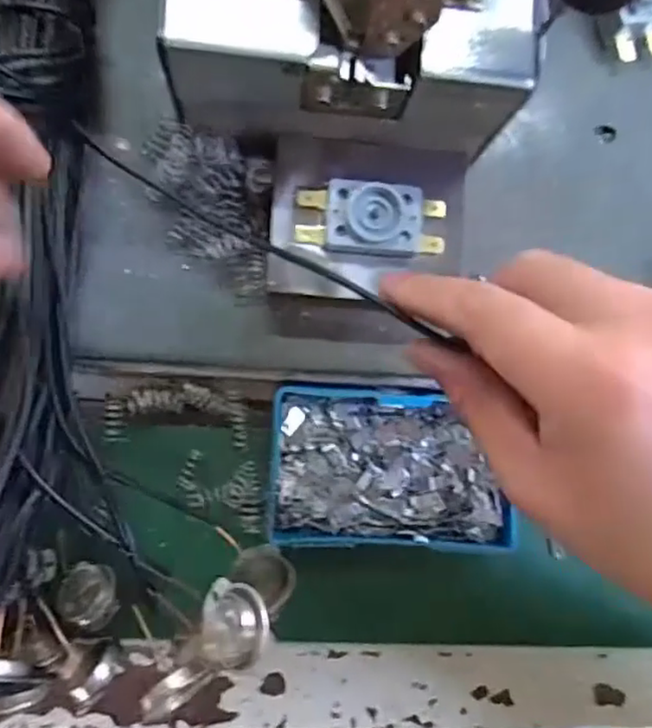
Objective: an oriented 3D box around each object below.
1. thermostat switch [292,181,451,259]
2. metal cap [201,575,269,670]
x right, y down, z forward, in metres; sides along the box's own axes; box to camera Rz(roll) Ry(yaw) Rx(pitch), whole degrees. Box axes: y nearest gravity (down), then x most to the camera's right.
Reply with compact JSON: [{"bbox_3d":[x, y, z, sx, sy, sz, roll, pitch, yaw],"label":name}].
[{"bbox_3d":[0.019,-0.058,0.264,0.060,0.016,0.028,3,87,-6],"label":"thermostat switch"},{"bbox_3d":[-0.032,0.086,0.215,0.011,0.032,0.025,-5,57,25],"label":"metal cap"}]

